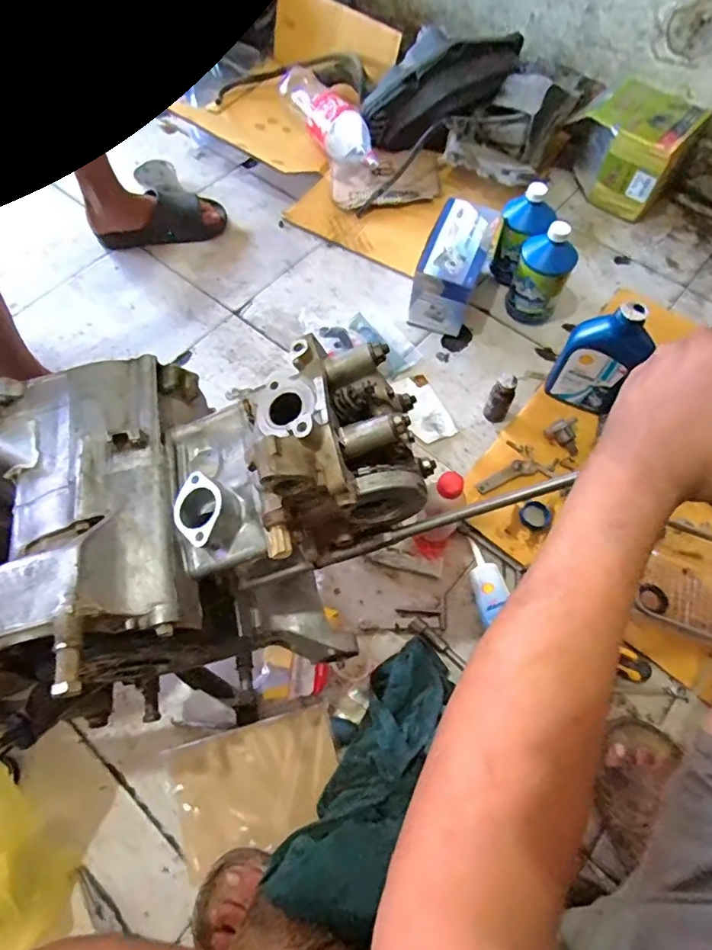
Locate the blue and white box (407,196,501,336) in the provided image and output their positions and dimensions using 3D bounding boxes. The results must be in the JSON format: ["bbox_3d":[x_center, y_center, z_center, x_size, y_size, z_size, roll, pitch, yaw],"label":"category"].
[{"bbox_3d":[0.169,-0.358,0.902,0.098,0.129,0.185,20,66,10],"label":"blue and white box"}]

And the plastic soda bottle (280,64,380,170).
[{"bbox_3d":[-0.055,-0.756,1.111,0.098,0.078,0.323,-32,68,-14],"label":"plastic soda bottle"}]

